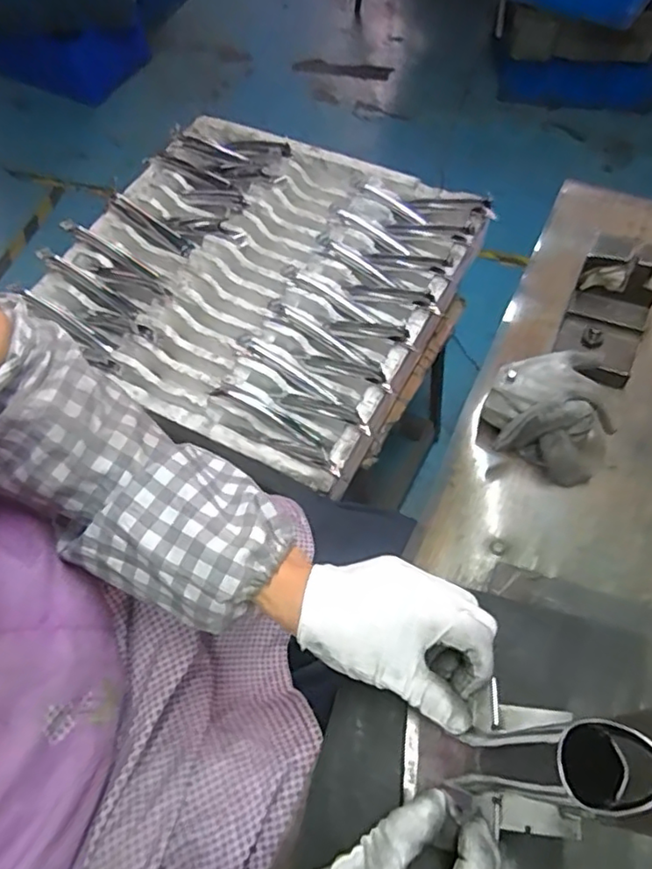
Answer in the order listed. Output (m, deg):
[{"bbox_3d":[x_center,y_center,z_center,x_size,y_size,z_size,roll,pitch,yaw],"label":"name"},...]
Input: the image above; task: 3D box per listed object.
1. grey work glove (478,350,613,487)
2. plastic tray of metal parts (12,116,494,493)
[{"bbox_3d":[0.168,-0.015,0.452,0.096,0.058,0.087,30,66,19],"label":"grey work glove"},{"bbox_3d":[-0.104,-0.241,0.894,0.551,0.061,0.537,25,65,17],"label":"plastic tray of metal parts"}]

